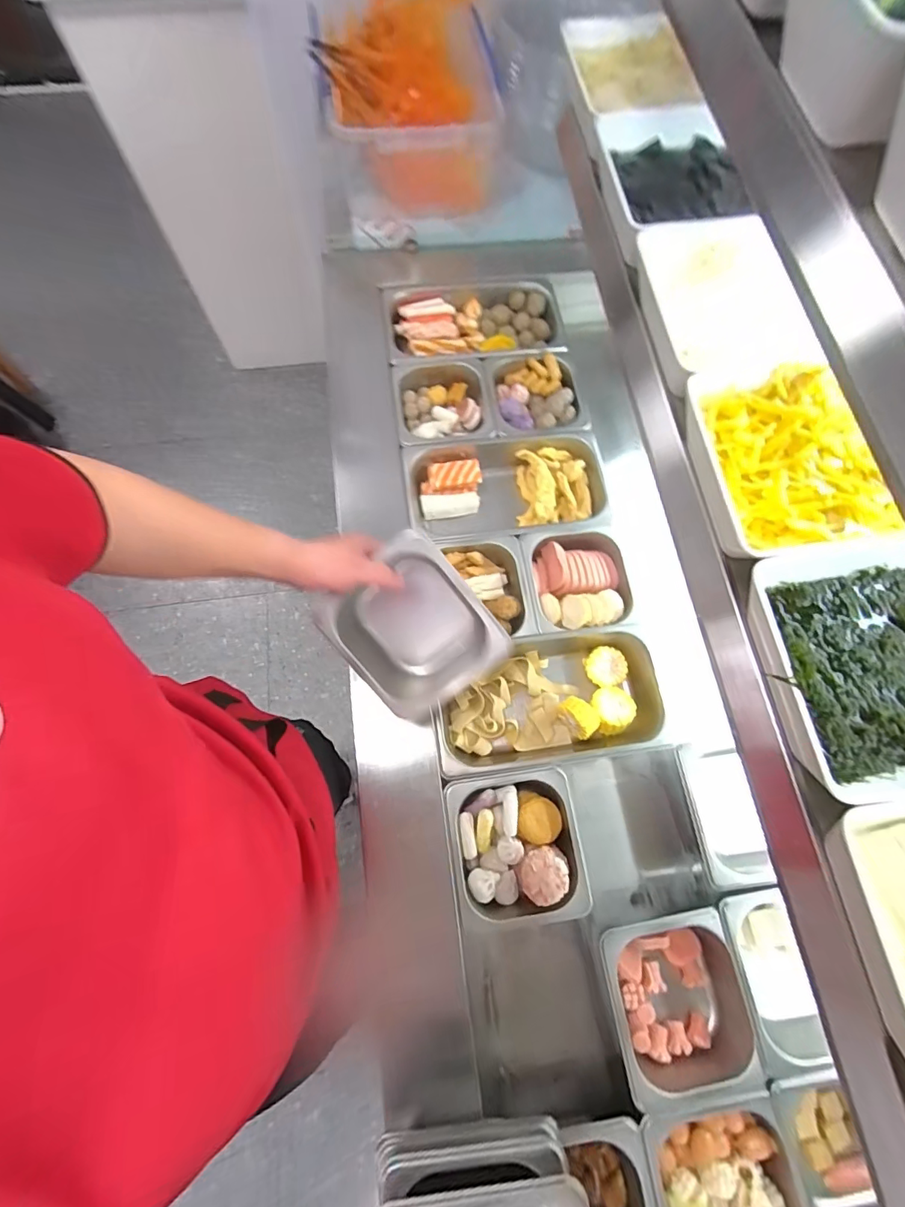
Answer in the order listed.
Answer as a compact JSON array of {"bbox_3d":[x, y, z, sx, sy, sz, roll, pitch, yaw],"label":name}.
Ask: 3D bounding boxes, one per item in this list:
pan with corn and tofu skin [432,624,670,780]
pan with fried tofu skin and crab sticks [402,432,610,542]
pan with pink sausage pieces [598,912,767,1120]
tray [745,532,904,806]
[{"bbox_3d":[0.134,0.142,0.692,0.321,0.074,0.167,-9,72,-5],"label":"pan with corn and tofu skin"},{"bbox_3d":[0.091,-0.182,0.805,0.329,0.070,0.178,-8,72,-5],"label":"pan with fried tofu skin and crab sticks"},{"bbox_3d":[0.271,0.479,0.599,0.167,0.087,0.177,-10,73,-5],"label":"pan with pink sausage pieces"},{"bbox_3d":[0.373,0.054,0.421,0.218,0.052,0.206,-4,72,-4],"label":"tray"}]

